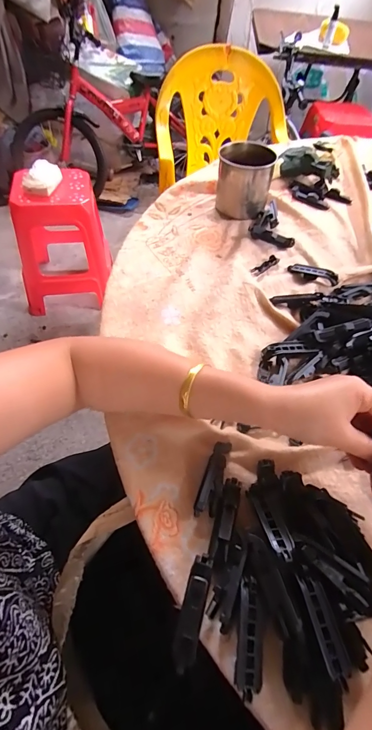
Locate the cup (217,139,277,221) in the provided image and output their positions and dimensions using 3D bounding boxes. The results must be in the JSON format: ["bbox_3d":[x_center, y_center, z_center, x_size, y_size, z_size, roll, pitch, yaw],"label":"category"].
[{"bbox_3d":[0.100,-0.318,0.580,0.089,0.090,0.083,10,54,5],"label":"cup"}]

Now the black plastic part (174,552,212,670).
[{"bbox_3d":[0.005,0.192,0.264,0.017,0.017,0.074,13,54,7],"label":"black plastic part"}]

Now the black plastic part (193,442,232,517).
[{"bbox_3d":[0.027,0.110,0.325,0.020,0.014,0.071,15,55,9],"label":"black plastic part"}]

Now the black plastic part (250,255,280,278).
[{"bbox_3d":[0.121,-0.153,0.515,0.057,0.007,0.016,-36,63,-25],"label":"black plastic part"}]

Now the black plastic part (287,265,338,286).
[{"bbox_3d":[0.189,-0.136,0.497,0.073,0.019,0.016,33,59,20],"label":"black plastic part"}]

